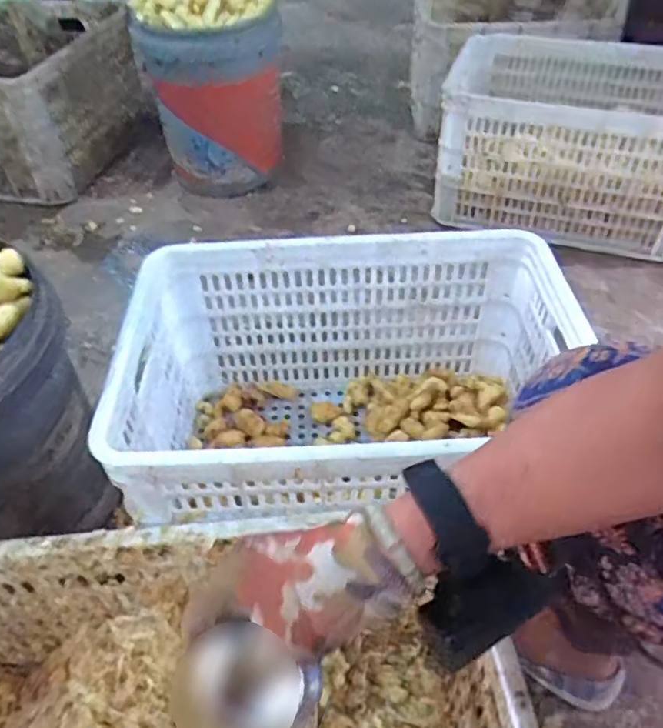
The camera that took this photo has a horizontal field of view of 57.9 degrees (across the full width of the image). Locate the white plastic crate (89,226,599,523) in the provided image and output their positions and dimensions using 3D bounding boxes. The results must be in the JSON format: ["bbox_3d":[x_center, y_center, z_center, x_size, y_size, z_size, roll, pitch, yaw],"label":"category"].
[{"bbox_3d":[0.027,0.052,0.773,0.508,0.286,0.345,-3,47,-2],"label":"white plastic crate"}]

